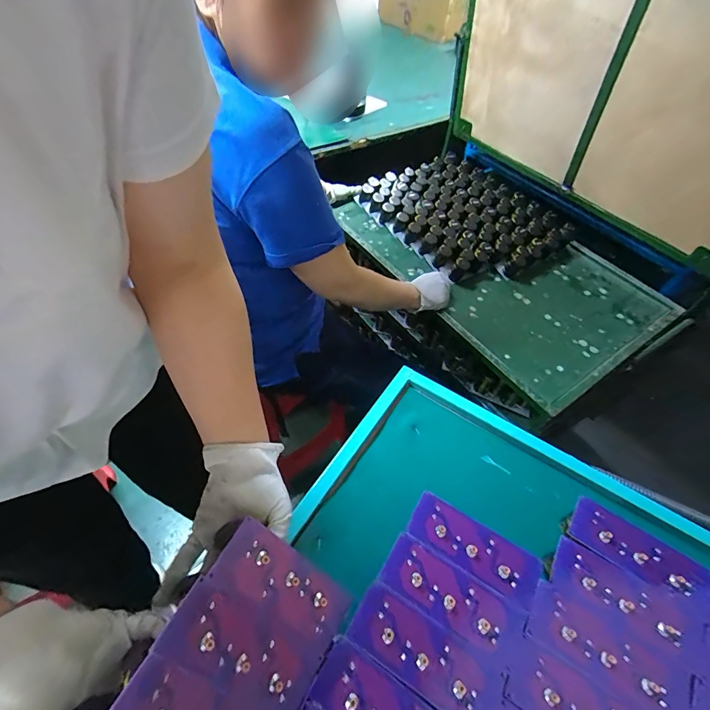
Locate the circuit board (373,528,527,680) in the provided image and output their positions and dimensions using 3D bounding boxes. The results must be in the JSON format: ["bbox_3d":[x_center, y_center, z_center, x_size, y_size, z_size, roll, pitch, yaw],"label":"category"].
[{"bbox_3d":[0.094,0.238,0.370,0.136,0.004,0.057,30,55,17],"label":"circuit board"}]

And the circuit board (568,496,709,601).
[{"bbox_3d":[0.306,0.212,0.406,0.130,0.008,0.055,33,56,19],"label":"circuit board"}]

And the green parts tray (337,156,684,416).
[{"bbox_3d":[0.365,-0.271,1.005,0.563,0.081,0.800,-28,59,-24],"label":"green parts tray"}]

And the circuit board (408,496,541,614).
[{"bbox_3d":[0.125,0.203,0.398,0.135,0.007,0.051,28,54,16],"label":"circuit board"}]

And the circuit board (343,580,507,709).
[{"bbox_3d":[0.064,0.270,0.341,0.136,0.004,0.054,28,54,16],"label":"circuit board"}]

